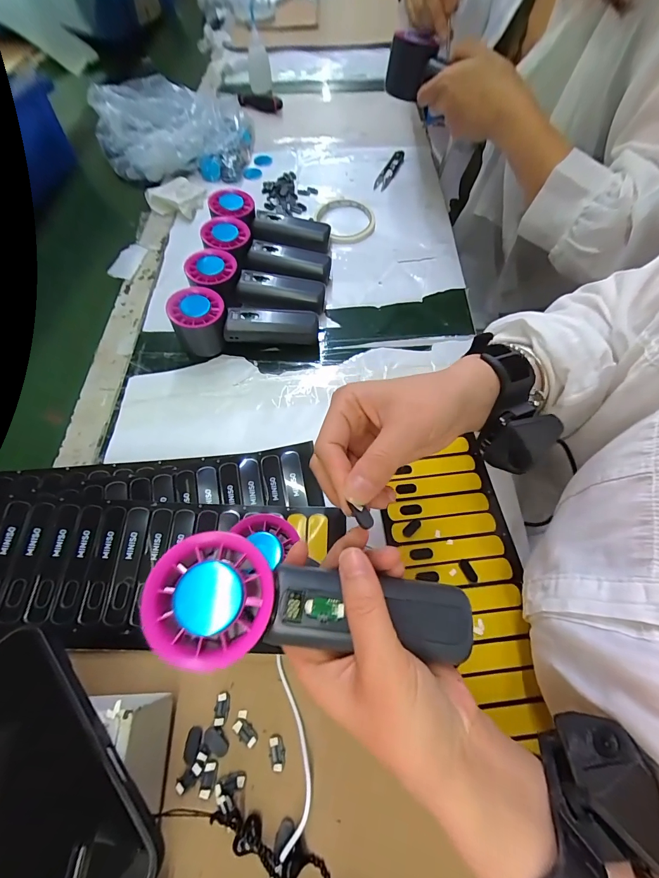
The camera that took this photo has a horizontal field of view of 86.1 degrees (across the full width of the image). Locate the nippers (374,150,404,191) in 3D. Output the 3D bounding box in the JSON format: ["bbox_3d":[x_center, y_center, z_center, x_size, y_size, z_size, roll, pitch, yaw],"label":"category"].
[{"bbox_3d":[0.097,-0.434,0.569,0.021,0.008,0.106,20,66,15],"label":"nippers"}]

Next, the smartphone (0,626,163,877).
[{"bbox_3d":[-0.170,0.195,0.204,0.166,0.079,0.015,39,105,20],"label":"smartphone"}]

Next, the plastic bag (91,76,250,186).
[{"bbox_3d":[-0.252,-0.485,0.556,0.243,0.086,0.154,-7,62,-3],"label":"plastic bag"}]

